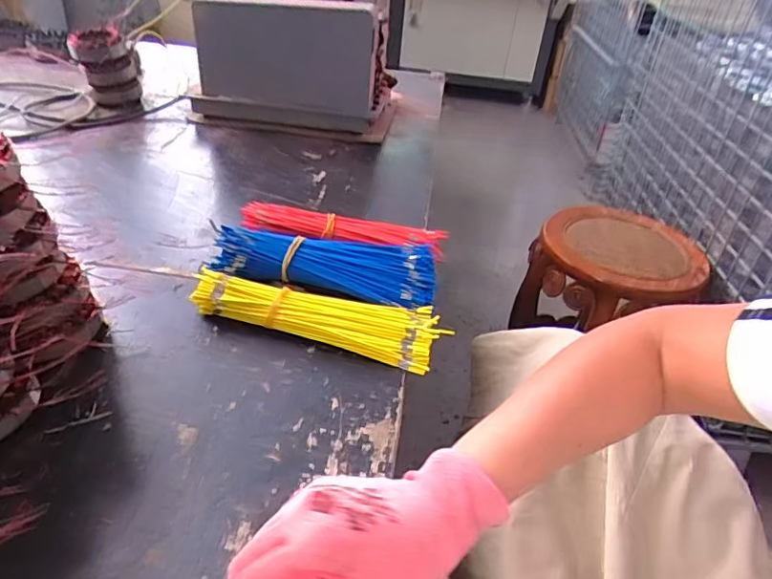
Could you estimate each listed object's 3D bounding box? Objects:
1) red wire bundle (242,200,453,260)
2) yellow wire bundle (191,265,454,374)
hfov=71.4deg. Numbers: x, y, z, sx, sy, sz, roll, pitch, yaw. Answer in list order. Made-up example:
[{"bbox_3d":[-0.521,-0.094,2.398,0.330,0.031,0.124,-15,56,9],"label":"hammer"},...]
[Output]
[{"bbox_3d":[-0.053,-0.069,0.655,0.244,0.032,0.045,10,37,5],"label":"red wire bundle"},{"bbox_3d":[-0.067,0.022,0.531,0.240,0.029,0.067,13,37,9],"label":"yellow wire bundle"}]

